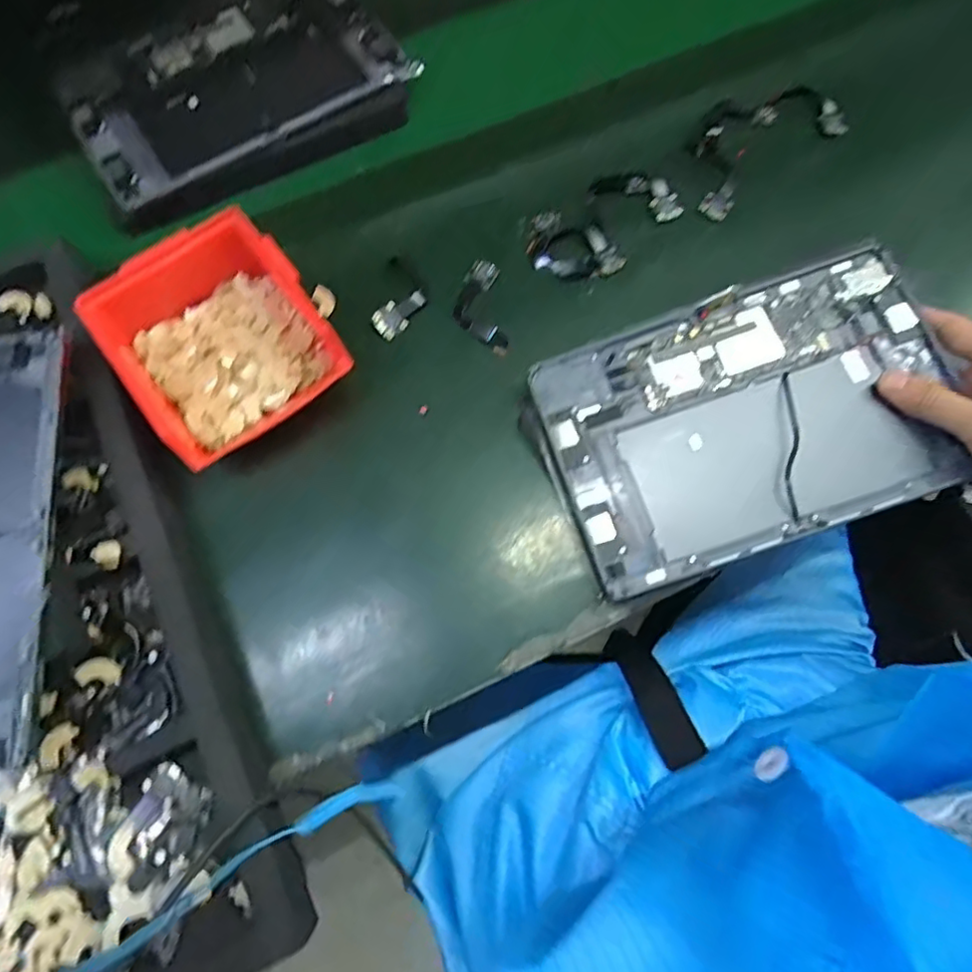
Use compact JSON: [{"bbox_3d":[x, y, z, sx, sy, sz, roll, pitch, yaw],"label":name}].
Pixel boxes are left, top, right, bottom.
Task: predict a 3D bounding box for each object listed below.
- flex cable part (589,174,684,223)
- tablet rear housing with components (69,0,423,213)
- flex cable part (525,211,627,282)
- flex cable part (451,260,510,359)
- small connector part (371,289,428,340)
[{"bbox_3d":[0.119,-0.228,0.474,0.070,0.015,0.037,19,73,8],"label":"flex cable part"},{"bbox_3d":[-0.203,-0.331,0.499,0.253,0.021,0.163,-31,73,-8],"label":"tablet rear housing with components"},{"bbox_3d":[0.066,-0.178,0.462,0.075,0.018,0.050,16,69,13],"label":"flex cable part"},{"bbox_3d":[-0.006,-0.134,0.455,0.036,0.020,0.076,-6,71,0],"label":"flex cable part"},{"bbox_3d":[-0.063,-0.128,0.450,0.043,0.006,0.019,-35,74,-10],"label":"small connector part"}]

